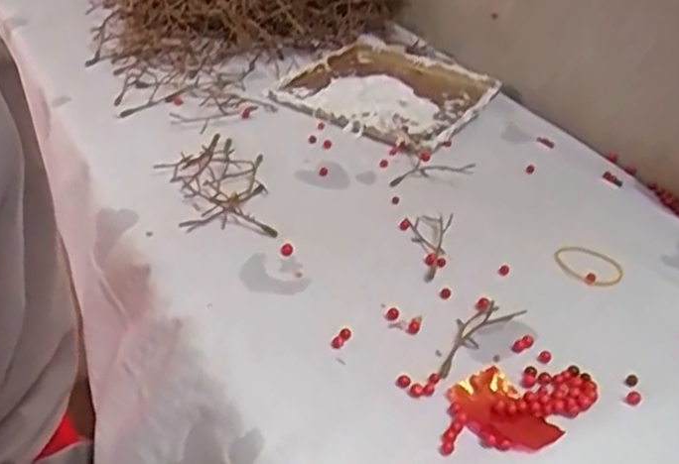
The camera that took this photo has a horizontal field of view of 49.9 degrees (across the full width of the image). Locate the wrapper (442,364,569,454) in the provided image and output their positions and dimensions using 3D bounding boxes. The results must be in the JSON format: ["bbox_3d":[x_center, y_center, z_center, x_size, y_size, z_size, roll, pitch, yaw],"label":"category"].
[{"bbox_3d":[0.093,0.104,0.421,0.043,0.005,0.058,-13,40,-24],"label":"wrapper"}]

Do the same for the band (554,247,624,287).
[{"bbox_3d":[0.190,0.026,0.552,0.041,0.008,0.048,-10,35,-8],"label":"band"}]

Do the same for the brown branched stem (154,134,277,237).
[{"bbox_3d":[-0.103,-0.041,0.593,0.081,0.013,0.140,-3,36,-11],"label":"brown branched stem"}]

